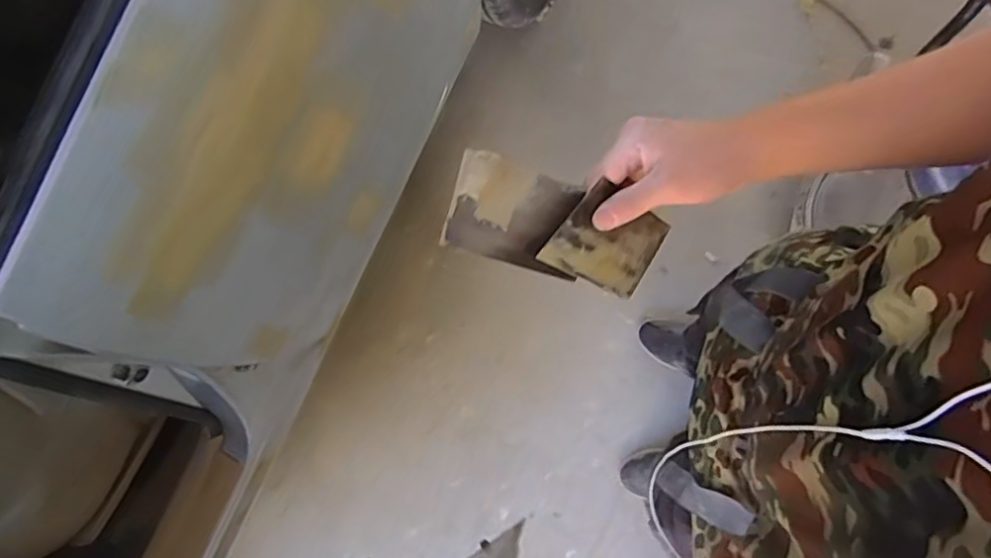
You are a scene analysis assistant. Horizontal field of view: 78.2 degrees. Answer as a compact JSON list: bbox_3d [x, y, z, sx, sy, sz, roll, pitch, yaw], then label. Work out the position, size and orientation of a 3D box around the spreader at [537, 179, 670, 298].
[{"bbox_3d":[0.090,-0.029,0.480,0.007,0.123,0.071,35,100,44],"label":"spreader"}]

